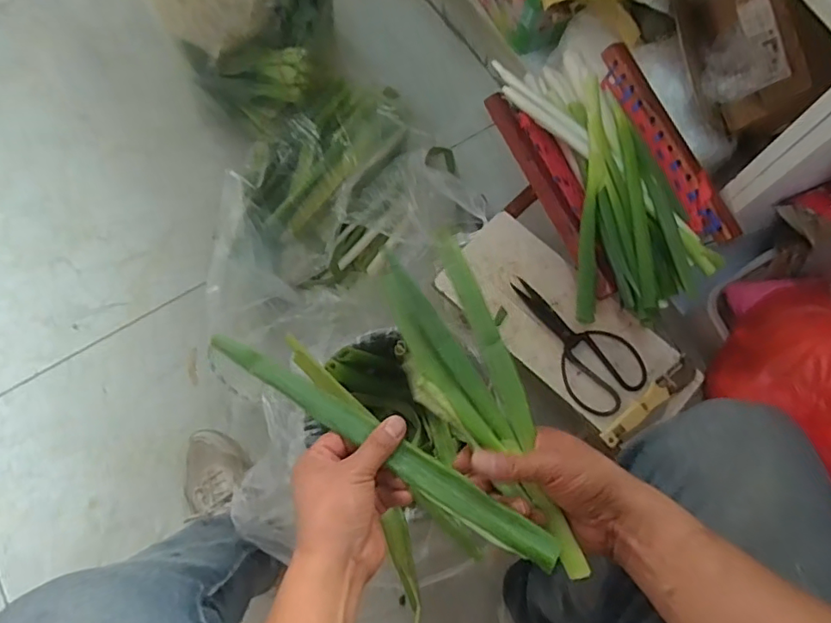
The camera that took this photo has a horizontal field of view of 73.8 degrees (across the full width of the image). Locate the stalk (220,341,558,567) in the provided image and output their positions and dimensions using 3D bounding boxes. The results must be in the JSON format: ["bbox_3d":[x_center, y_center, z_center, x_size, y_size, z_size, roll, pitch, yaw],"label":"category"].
[{"bbox_3d":[-0.037,0.104,0.461,0.334,0.013,0.029,29,76,20],"label":"stalk"}]

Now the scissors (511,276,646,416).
[{"bbox_3d":[0.206,0.036,0.728,0.103,0.007,0.204,-40,78,-9],"label":"scissors"}]

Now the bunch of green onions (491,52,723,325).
[{"bbox_3d":[0.243,-0.178,0.709,0.171,0.069,0.370,-14,75,-3],"label":"bunch of green onions"}]

